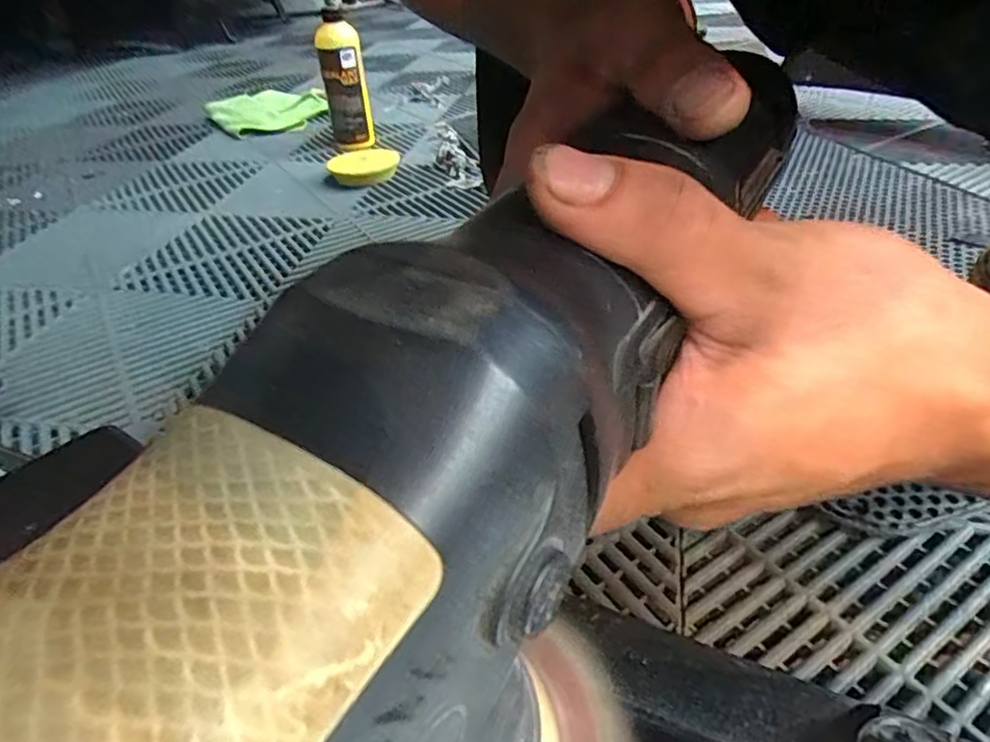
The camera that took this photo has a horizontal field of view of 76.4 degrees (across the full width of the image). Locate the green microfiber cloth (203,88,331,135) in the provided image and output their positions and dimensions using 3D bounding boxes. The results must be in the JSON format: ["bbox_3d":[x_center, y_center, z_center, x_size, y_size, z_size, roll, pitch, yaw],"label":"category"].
[{"bbox_3d":[-0.413,-0.477,1.155,0.207,0.030,0.223,-18,38,-16],"label":"green microfiber cloth"}]

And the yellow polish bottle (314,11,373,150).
[{"bbox_3d":[-0.224,-0.428,0.943,0.062,0.170,0.054,-12,37,-8],"label":"yellow polish bottle"}]

